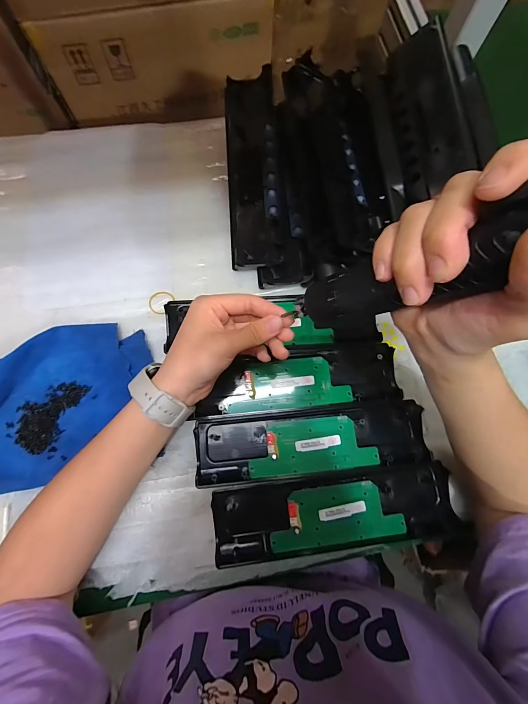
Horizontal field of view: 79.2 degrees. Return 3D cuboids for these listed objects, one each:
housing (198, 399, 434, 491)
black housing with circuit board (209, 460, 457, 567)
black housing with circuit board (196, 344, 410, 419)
[{"bbox_3d":[0.052,0.098,0.345,0.245,0.019,0.066,-5,75,-3],"label":"housing"},{"bbox_3d":[0.073,0.171,0.329,0.243,0.024,0.071,-7,75,-4],"label":"black housing with circuit board"},{"bbox_3d":[0.039,0.033,0.362,0.222,0.027,0.069,-7,75,-4],"label":"black housing with circuit board"}]

